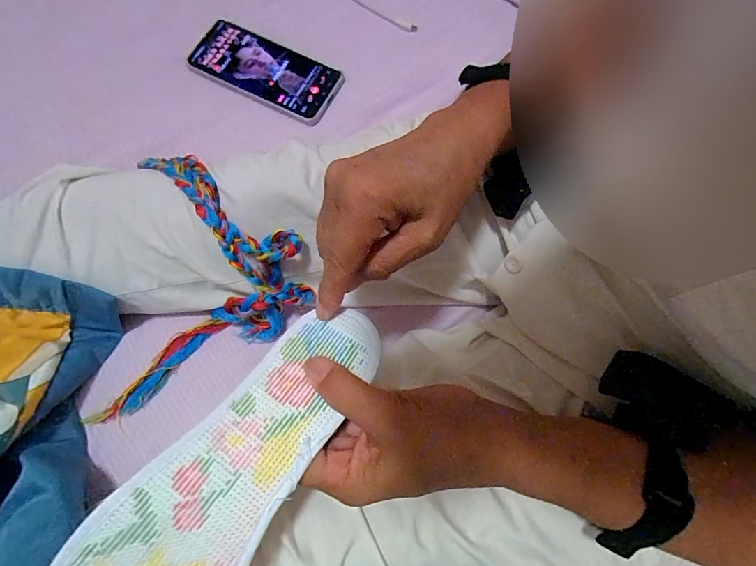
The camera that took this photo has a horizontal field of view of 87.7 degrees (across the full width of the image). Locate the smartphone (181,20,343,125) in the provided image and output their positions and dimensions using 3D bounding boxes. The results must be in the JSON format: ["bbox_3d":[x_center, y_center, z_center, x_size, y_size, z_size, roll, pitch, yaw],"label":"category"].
[{"bbox_3d":[-0.128,-0.242,0.449,0.166,0.009,0.080,25,76,2],"label":"smartphone"}]

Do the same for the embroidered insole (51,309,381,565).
[{"bbox_3d":[-0.082,0.107,0.204,0.069,0.026,0.229,40,69,-1],"label":"embroidered insole"}]

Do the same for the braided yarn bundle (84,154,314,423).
[{"bbox_3d":[-0.175,-0.016,0.335,0.194,0.098,0.167,-27,74,-11],"label":"braided yarn bundle"}]

